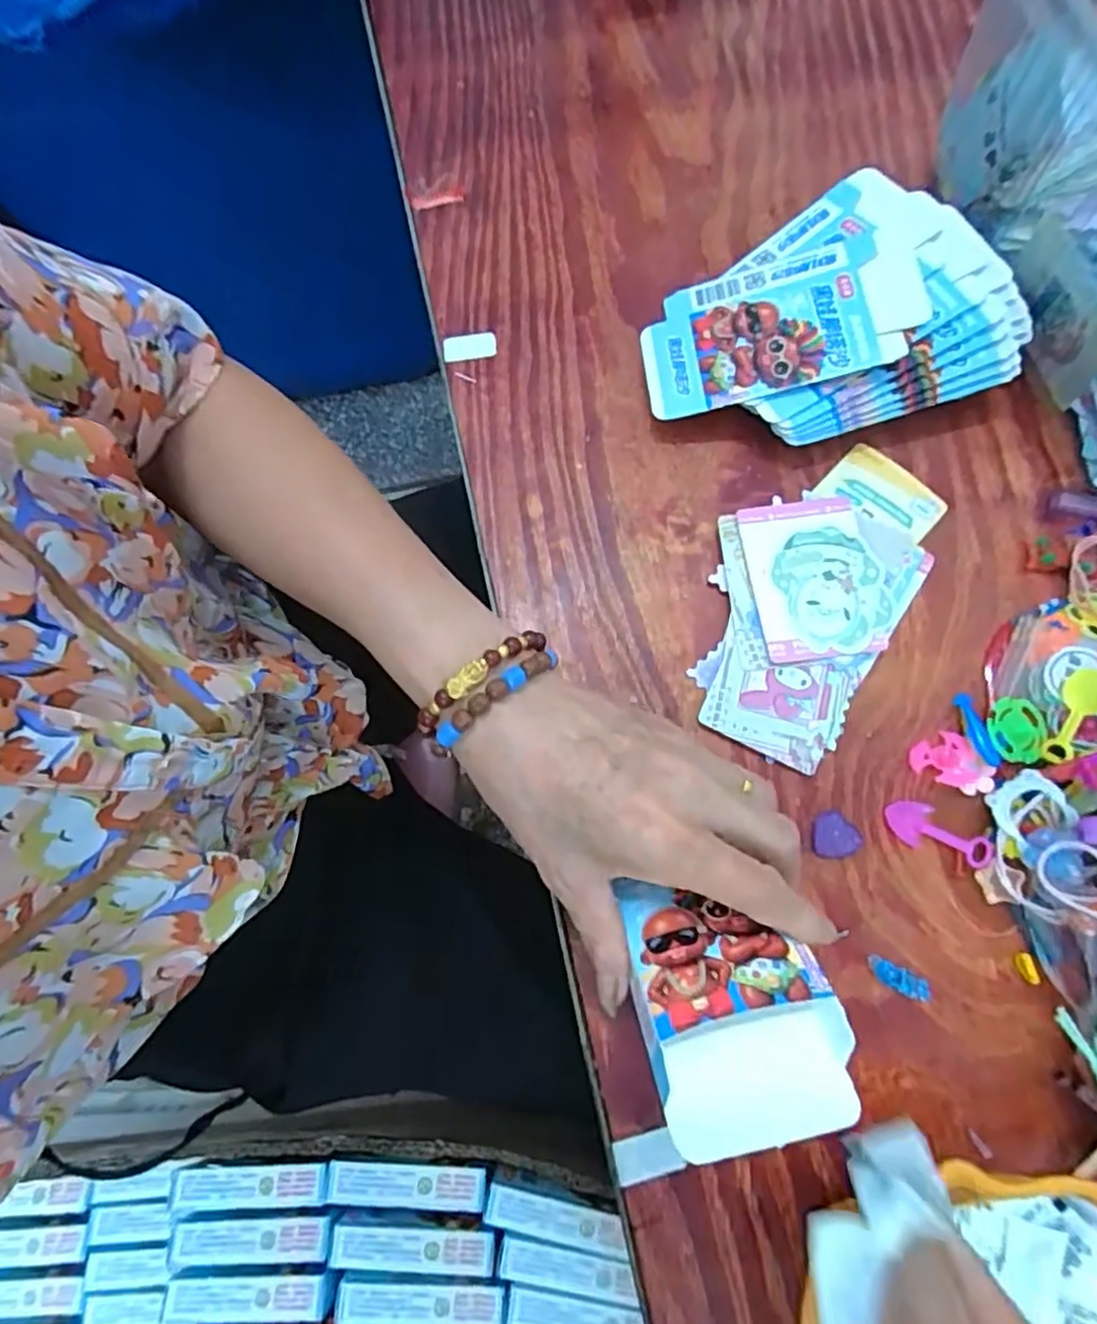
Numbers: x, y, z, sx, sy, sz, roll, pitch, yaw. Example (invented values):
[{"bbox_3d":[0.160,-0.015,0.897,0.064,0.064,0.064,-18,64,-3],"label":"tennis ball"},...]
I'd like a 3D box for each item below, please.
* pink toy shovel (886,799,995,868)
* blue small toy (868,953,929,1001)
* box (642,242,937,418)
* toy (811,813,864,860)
[{"bbox_3d":[0.189,0.082,0.321,0.048,0.006,0.021,19,76,7],"label":"pink toy shovel"},{"bbox_3d":[0.162,0.147,0.305,0.031,0.010,0.011,26,77,8],"label":"blue small toy"},{"bbox_3d":[0.127,-0.186,0.368,0.147,0.009,0.080,-8,76,13],"label":"box"},{"bbox_3d":[0.139,0.086,0.323,0.022,0.004,0.021,0,75,2],"label":"toy"}]

